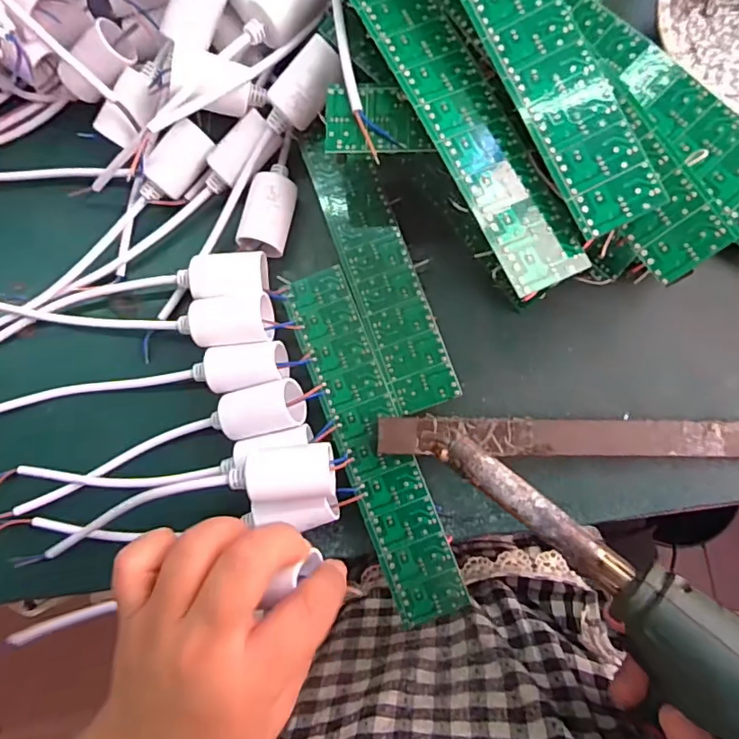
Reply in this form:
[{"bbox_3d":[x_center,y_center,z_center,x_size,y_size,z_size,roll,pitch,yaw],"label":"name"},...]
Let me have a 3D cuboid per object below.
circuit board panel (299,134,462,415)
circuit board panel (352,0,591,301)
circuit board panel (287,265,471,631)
[{"bbox_3d":[0.006,-0.060,0.312,0.040,0.004,0.169,-20,85,4],"label":"circuit board panel"},{"bbox_3d":[0.041,-0.127,0.252,0.039,0.004,0.198,-24,80,-10],"label":"circuit board panel"},{"bbox_3d":[0.003,0.040,0.303,0.038,0.004,0.200,-20,82,-2],"label":"circuit board panel"}]

